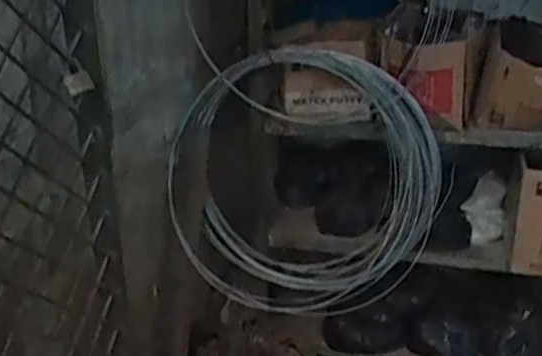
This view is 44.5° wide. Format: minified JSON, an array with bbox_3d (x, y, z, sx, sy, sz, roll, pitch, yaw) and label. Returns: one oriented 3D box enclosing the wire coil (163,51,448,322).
[{"bbox_3d":[0.095,0.026,1.784,0.722,0.702,0.165,3,23,6],"label":"wire coil"}]

